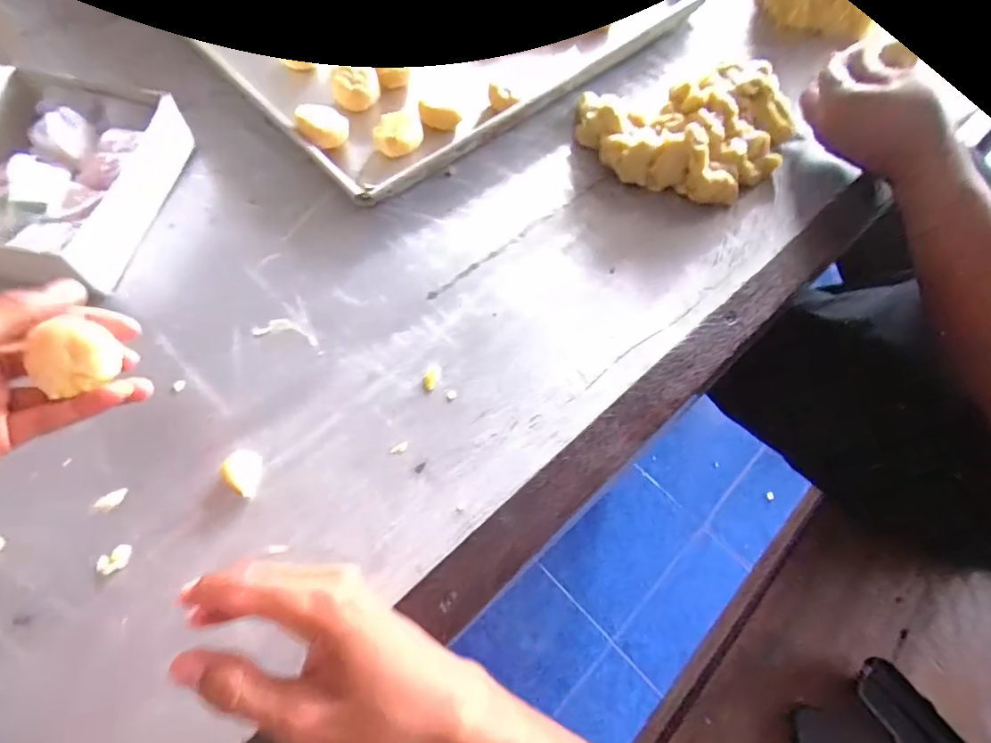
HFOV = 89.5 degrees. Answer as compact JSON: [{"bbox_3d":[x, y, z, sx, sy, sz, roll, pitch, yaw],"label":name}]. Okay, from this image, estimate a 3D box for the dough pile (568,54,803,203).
[{"bbox_3d":[0.191,-0.223,0.462,0.208,0.043,0.148,-19,66,-13],"label":"dough pile"}]

